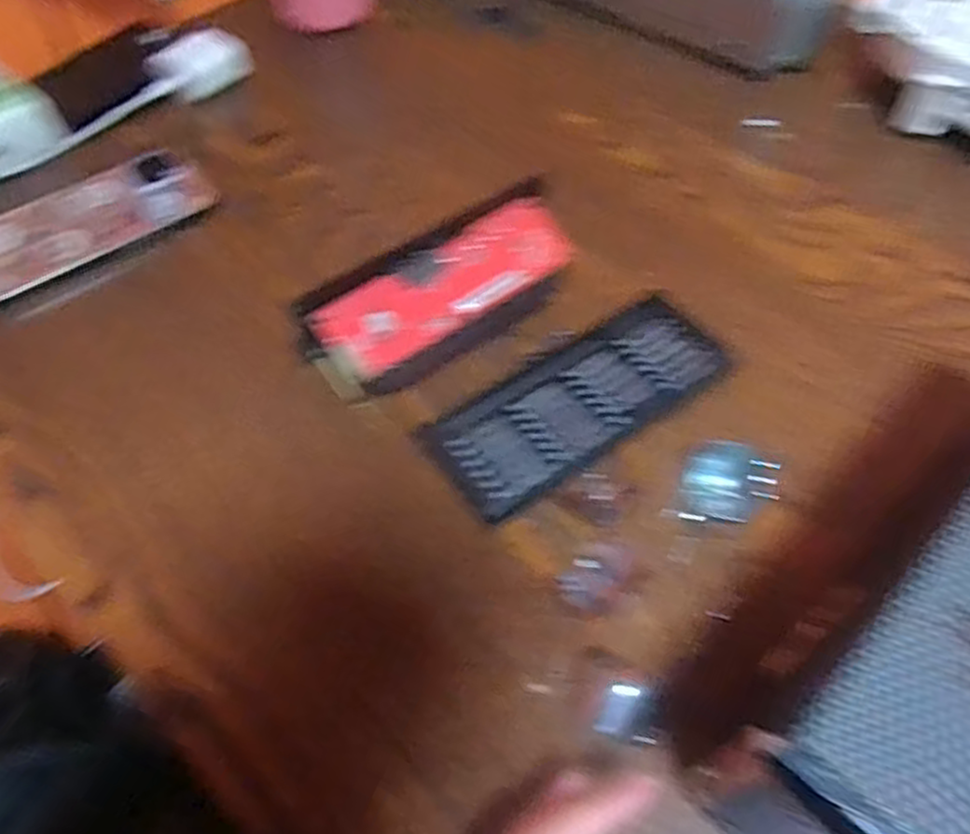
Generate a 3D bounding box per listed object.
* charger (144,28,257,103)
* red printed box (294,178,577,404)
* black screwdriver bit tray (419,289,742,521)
[{"bbox_3d":[-0.201,-0.252,0.530,0.067,0.035,0.031,-36,63,-20],"label":"charger"},{"bbox_3d":[-0.019,-0.061,0.377,0.146,0.053,0.052,-34,63,-19],"label":"red printed box"},{"bbox_3d":[0.048,-0.010,0.366,0.152,0.012,0.065,-32,62,-18],"label":"black screwdriver bit tray"}]

